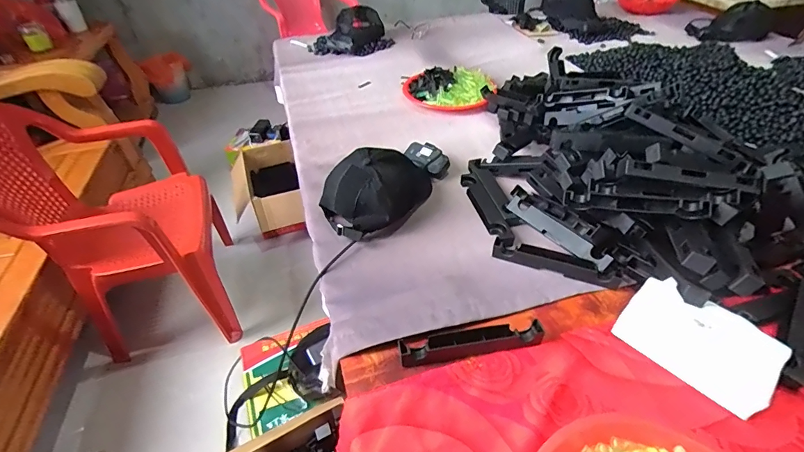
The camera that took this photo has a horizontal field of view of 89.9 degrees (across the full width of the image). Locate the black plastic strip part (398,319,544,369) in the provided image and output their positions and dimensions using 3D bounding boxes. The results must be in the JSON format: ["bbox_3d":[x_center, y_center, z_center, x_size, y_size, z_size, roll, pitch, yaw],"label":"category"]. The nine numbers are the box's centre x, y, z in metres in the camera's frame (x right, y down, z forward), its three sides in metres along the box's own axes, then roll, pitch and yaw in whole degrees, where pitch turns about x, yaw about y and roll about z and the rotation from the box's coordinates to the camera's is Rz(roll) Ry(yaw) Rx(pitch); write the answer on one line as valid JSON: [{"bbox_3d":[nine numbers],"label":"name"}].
[{"bbox_3d":[0.094,0.158,0.548,0.193,0.027,0.034,-6,42,-7],"label":"black plastic strip part"}]

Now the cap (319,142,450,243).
[{"bbox_3d":[-0.018,-0.095,0.771,0.287,0.109,0.155,-29,49,-28],"label":"cap"}]

